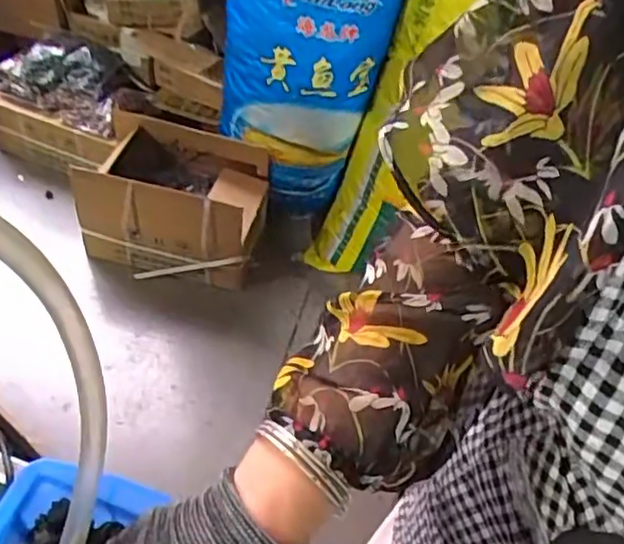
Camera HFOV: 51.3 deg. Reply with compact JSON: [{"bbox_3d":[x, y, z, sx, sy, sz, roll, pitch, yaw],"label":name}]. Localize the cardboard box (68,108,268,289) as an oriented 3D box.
[{"bbox_3d":[-0.313,-0.170,1.497,0.403,0.249,0.301,8,51,1],"label":"cardboard box"}]

